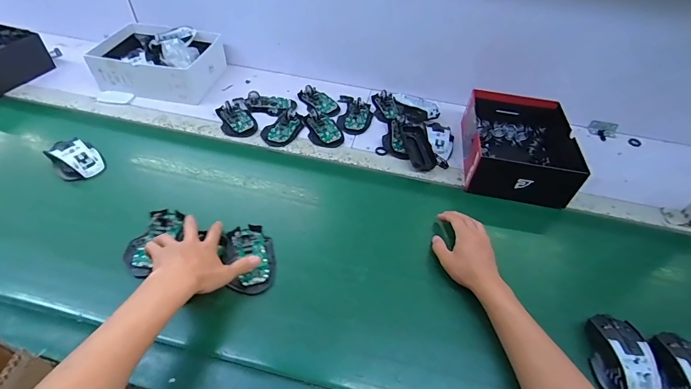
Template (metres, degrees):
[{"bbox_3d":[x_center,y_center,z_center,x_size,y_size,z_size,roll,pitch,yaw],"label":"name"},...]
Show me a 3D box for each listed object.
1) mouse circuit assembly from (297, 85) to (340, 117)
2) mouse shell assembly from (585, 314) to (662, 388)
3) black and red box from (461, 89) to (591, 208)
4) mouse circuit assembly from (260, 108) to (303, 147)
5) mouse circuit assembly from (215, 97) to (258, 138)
[{"bbox_3d":[-0.060,-0.224,0.842,0.072,0.023,0.107,-19,51,-20],"label":"mouse circuit assembly"},{"bbox_3d":[0.362,0.214,0.462,0.065,0.036,0.112,4,47,0],"label":"mouse shell assembly"},{"bbox_3d":[0.338,-0.103,0.710,0.189,0.079,0.244,12,48,7],"label":"black and red box"},{"bbox_3d":[-0.138,-0.148,0.767,0.066,0.023,0.106,20,49,14],"label":"mouse circuit assembly"},{"bbox_3d":[-0.241,-0.173,0.784,0.071,0.024,0.122,-16,50,-18],"label":"mouse circuit assembly"}]

